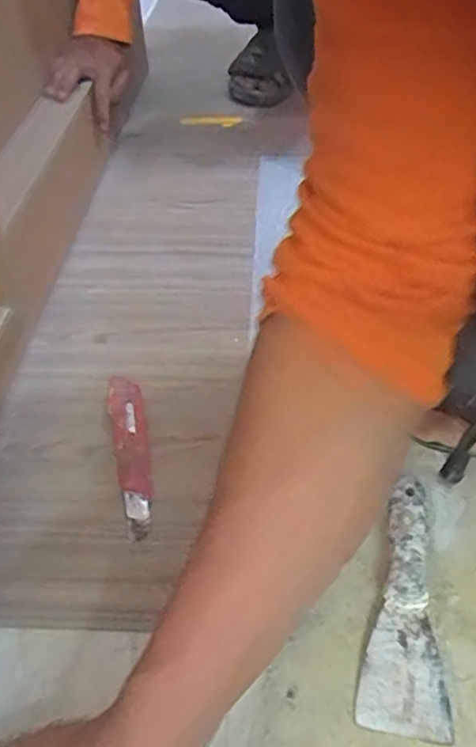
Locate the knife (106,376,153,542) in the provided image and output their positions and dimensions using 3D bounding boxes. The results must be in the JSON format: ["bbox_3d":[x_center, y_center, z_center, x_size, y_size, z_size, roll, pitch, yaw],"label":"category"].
[{"bbox_3d":[-0.093,0.066,0.528,0.031,0.025,0.163,-11,46,-10],"label":"knife"}]

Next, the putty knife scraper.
[{"bbox_3d":[0.122,0.162,0.437,0.056,0.016,0.182,8,46,8],"label":"putty knife scraper"}]

